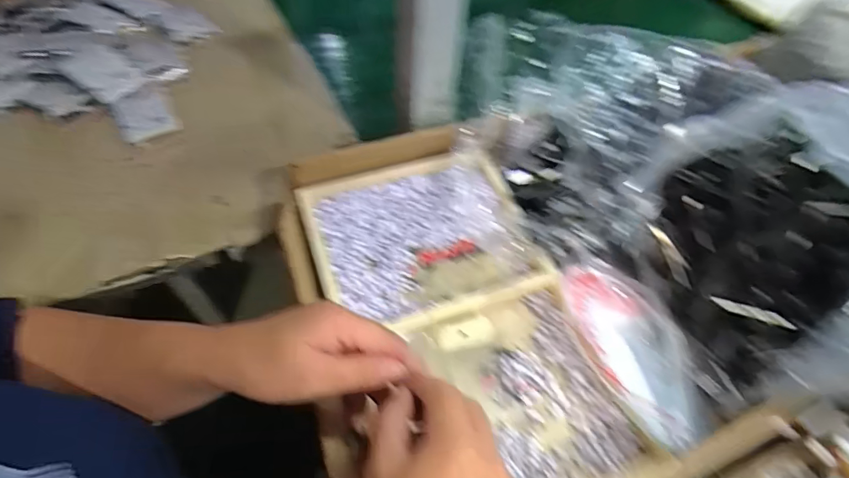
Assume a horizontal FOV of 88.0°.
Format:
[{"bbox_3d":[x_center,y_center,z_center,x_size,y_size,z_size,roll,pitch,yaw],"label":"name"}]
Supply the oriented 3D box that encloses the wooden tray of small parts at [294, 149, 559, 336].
[{"bbox_3d":[-0.006,-0.001,0.409,0.191,0.029,0.166,-15,57,-13],"label":"wooden tray of small parts"}]

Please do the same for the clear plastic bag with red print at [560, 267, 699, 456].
[{"bbox_3d":[0.163,0.084,0.342,0.084,0.041,0.150,-7,56,-8],"label":"clear plastic bag with red print"}]

